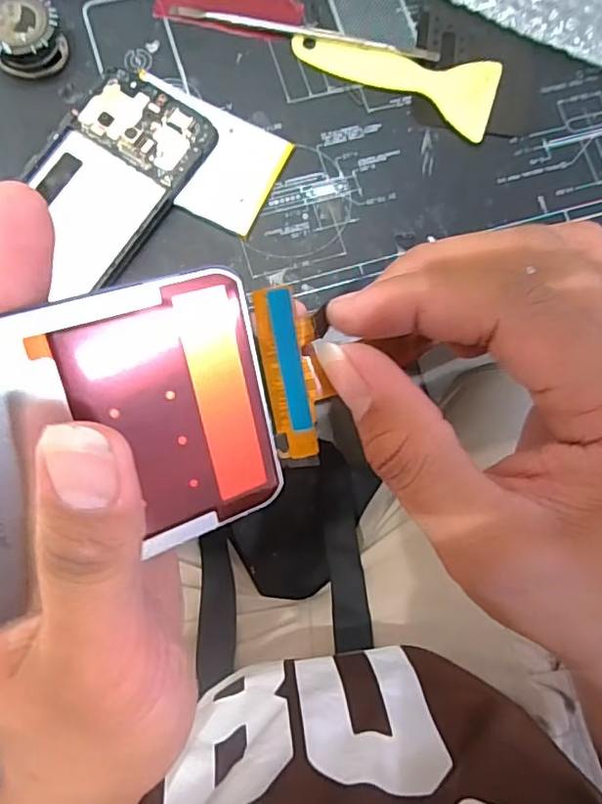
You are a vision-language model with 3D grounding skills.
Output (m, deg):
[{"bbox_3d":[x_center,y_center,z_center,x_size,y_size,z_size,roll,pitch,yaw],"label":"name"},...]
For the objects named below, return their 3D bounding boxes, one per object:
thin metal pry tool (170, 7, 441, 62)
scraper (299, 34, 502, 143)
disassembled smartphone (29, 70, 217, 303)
[{"bbox_3d":[0.003,-0.220,0.338,0.158,0.005,0.010,9,81,-3],"label":"thin metal pry tool"},{"bbox_3d":[0.058,-0.198,0.337,0.122,0.007,0.048,22,81,-1],"label":"scraper"},{"bbox_3d":[-0.115,-0.106,0.303,0.070,0.011,0.160,32,79,5],"label":"disassembled smartphone"}]

